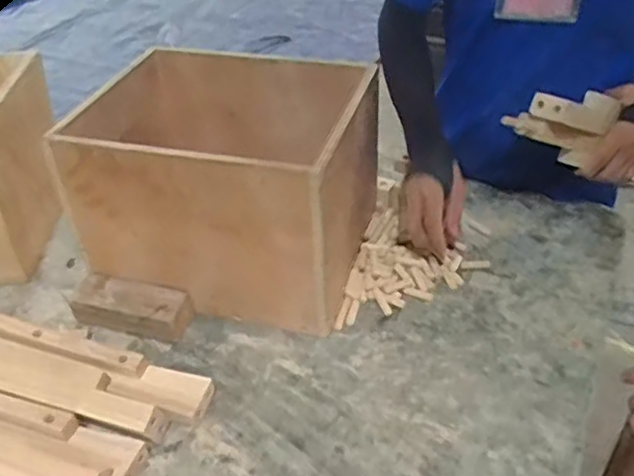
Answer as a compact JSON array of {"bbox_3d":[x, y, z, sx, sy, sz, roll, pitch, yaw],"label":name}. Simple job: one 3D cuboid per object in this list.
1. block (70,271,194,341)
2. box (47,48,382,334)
[{"bbox_3d":[-0.227,0.082,0.779,0.143,0.047,0.059,11,42,17],"label":"block"},{"bbox_3d":[-0.117,-0.073,0.824,0.346,0.234,0.264,11,41,17],"label":"box"}]

